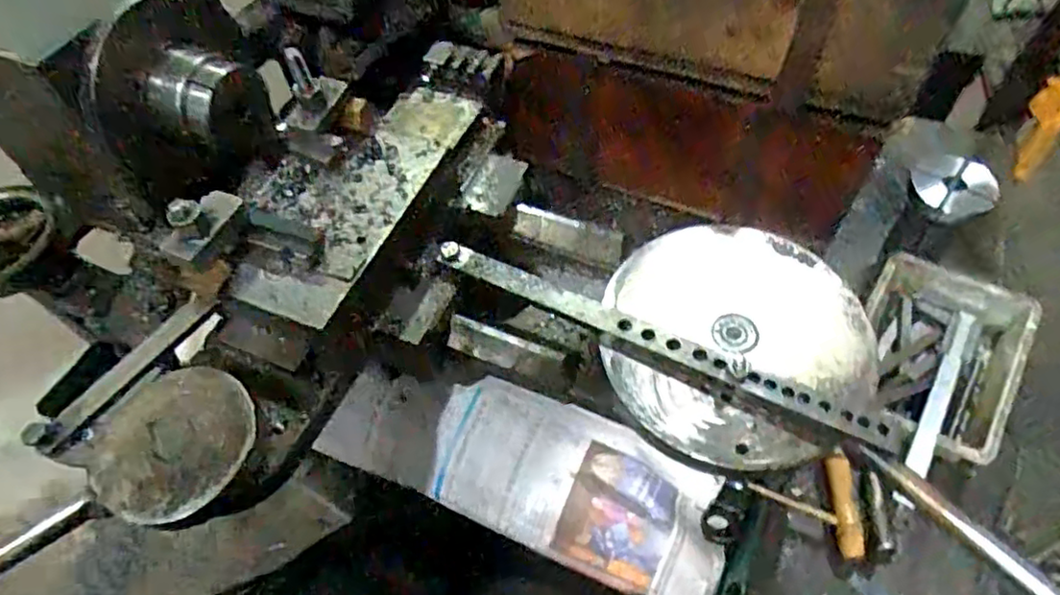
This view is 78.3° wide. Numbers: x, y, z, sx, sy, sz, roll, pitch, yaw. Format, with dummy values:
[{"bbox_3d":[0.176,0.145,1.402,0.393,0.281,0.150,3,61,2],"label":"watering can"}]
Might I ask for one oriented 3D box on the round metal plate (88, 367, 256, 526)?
[{"bbox_3d":[-0.220,0.091,0.402,0.097,0.011,0.089,-2,56,2],"label":"round metal plate"}]

